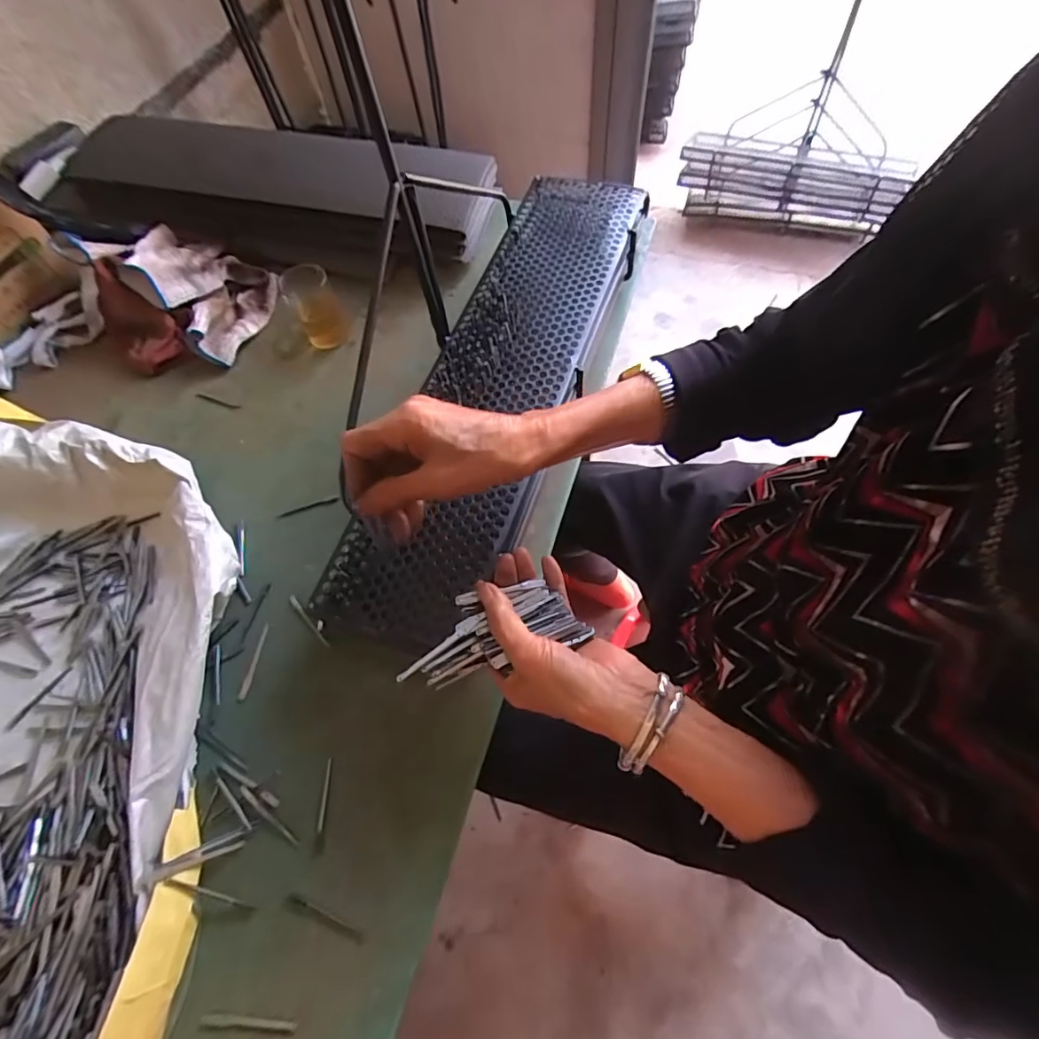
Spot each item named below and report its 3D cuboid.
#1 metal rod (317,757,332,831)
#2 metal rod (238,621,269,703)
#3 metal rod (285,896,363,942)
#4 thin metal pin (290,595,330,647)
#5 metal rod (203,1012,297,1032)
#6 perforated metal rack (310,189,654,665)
[{"bbox_3d":[-0.159,0.224,0.406,0.004,0.004,0.053,-1,64,1],"label":"metal rod"},{"bbox_3d":[-0.246,0.132,0.463,0.007,0.004,0.070,6,65,5],"label":"metal rod"},{"bbox_3d":[-0.144,0.294,0.369,0.063,0.004,0.007,18,66,10],"label":"metal rod"},{"bbox_3d":[-0.201,0.097,0.476,0.006,0.005,0.068,-40,69,-16],"label":"thin metal pin"},{"bbox_3d":[-0.189,0.350,0.347,0.067,0.004,0.007,1,64,3],"label":"metal rod"},{"bbox_3d":[-0.012,-0.144,0.519,0.158,0.069,0.578,17,69,10],"label":"perforated metal rack"}]

